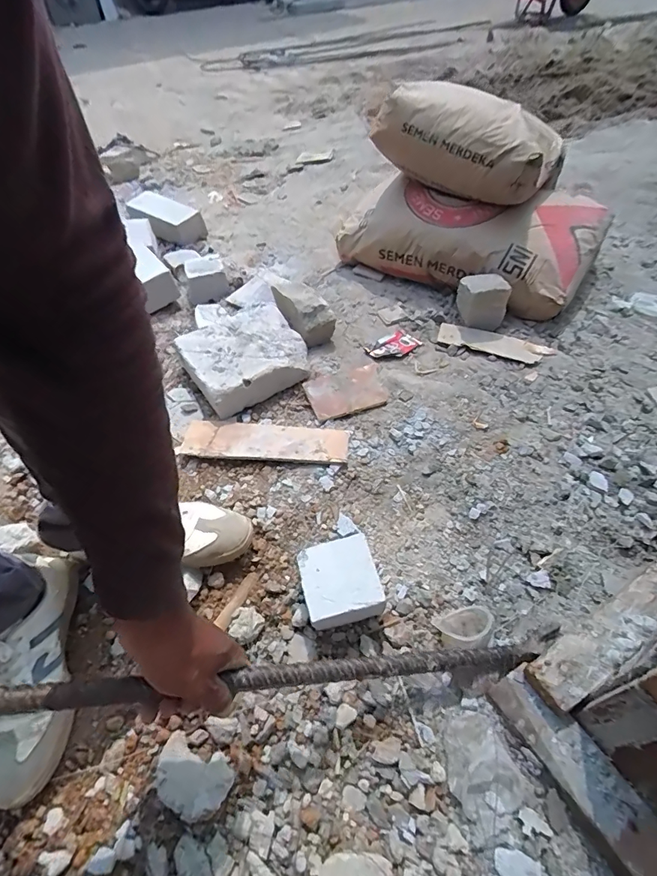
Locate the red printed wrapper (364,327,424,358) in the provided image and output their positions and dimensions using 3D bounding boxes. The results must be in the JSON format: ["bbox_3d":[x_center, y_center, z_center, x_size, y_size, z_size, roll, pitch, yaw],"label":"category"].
[{"bbox_3d":[0.141,-0.200,0.946,0.110,0.008,0.070,-36,58,-22],"label":"red printed wrapper"}]

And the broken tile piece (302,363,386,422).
[{"bbox_3d":[0.037,-0.093,0.861,0.152,0.014,0.115,-19,53,-11],"label":"broken tile piece"}]

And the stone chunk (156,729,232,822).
[{"bbox_3d":[-0.157,0.386,0.499,0.091,0.030,0.062,22,57,20],"label":"stone chunk"}]

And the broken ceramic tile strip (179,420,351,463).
[{"bbox_3d":[-0.117,0.010,0.790,0.298,0.024,0.078,3,52,7],"label":"broken ceramic tile strip"}]

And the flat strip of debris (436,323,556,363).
[{"bbox_3d":[0.350,-0.201,0.928,0.233,0.017,0.063,16,55,16],"label":"flat strip of debris"}]

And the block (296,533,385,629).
[{"bbox_3d":[0.016,0.198,0.591,0.098,0.075,0.101,-12,52,-5],"label":"block"}]

